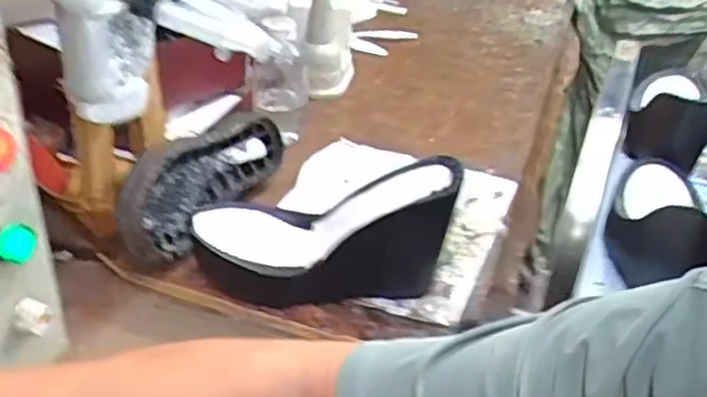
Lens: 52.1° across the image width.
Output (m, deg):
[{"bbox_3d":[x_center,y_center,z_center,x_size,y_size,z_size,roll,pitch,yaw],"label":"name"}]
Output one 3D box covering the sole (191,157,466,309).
[{"bbox_3d":[-0.030,0.029,0.659,0.232,0.147,0.070,10,33,7],"label":"sole"}]

